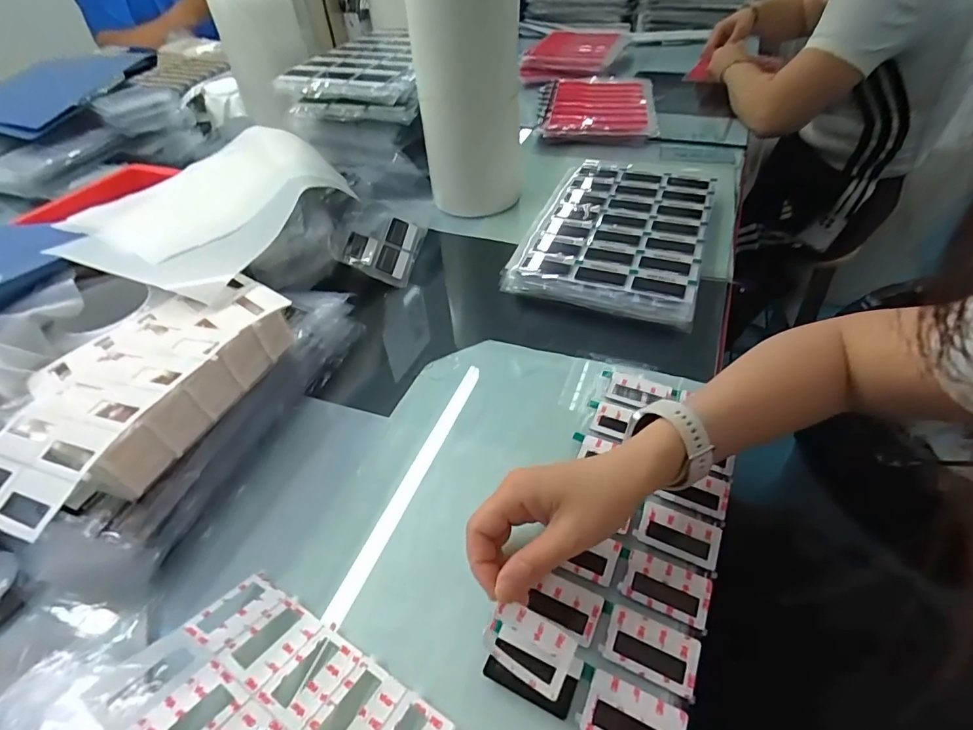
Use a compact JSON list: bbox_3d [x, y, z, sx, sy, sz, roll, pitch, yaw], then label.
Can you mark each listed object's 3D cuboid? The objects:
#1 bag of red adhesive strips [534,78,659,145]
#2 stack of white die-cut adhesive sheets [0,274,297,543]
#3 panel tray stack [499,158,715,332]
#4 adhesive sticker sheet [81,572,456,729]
[{"bbox_3d":[0.213,-0.500,0.950,0.217,0.028,0.317,4,46,8],"label":"bag of red adhesive strips"},{"bbox_3d":[-0.271,0.012,0.384,0.143,0.058,0.241,16,49,19],"label":"stack of white die-cut adhesive sheets"},{"bbox_3d":[0.165,-0.174,0.616,0.202,0.030,0.308,13,48,17],"label":"panel tray stack"},{"bbox_3d":[-0.119,0.196,0.276,0.173,0.009,0.108,26,31,22],"label":"adhesive sticker sheet"}]

